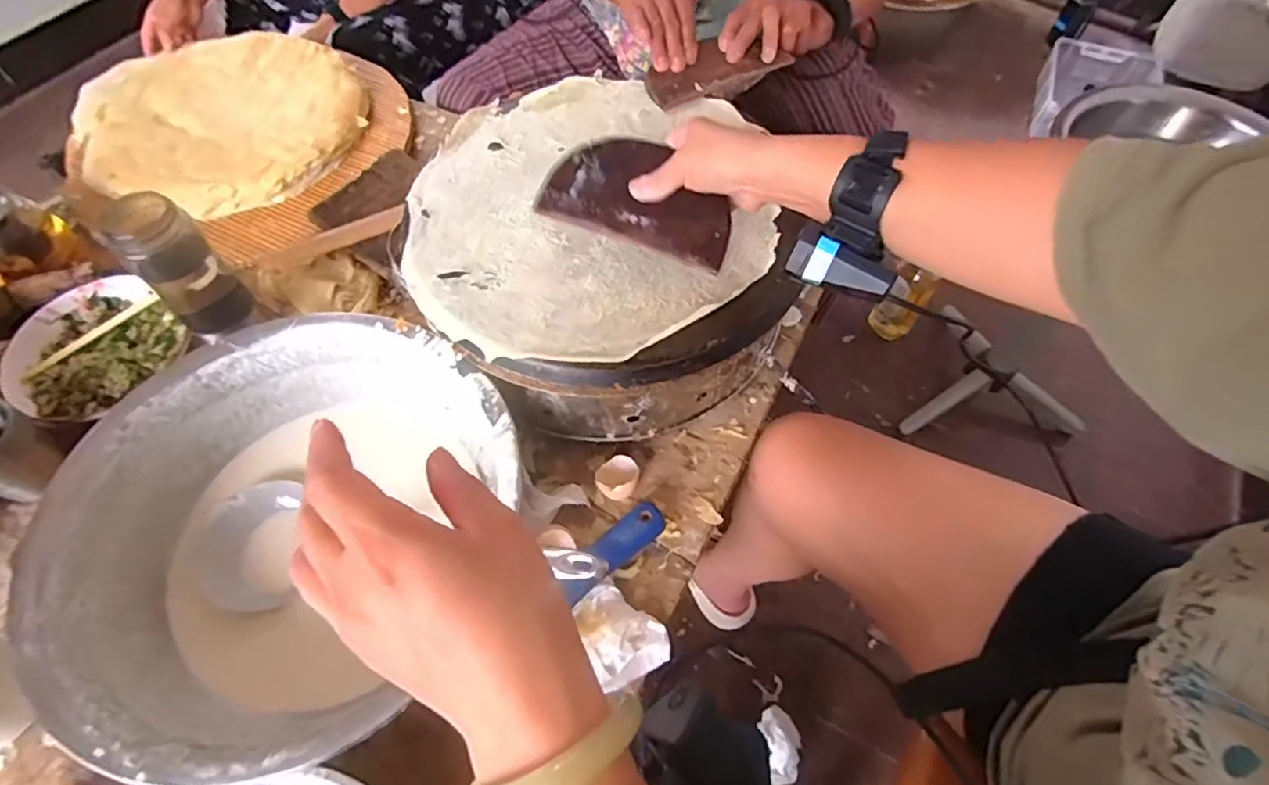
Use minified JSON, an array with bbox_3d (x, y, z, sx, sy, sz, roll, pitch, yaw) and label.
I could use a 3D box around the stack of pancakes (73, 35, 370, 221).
[{"bbox_3d":[-0.552,-0.374,0.825,0.361,0.045,0.334,-5,58,-2],"label":"stack of pancakes"}]

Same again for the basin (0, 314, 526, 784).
[{"bbox_3d":[-0.274,0.115,0.517,0.346,0.117,0.357,25,62,16],"label":"basin"}]

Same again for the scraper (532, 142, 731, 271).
[{"bbox_3d":[0.006,-0.166,0.506,0.163,0.012,0.082,23,90,14],"label":"scraper"}]

